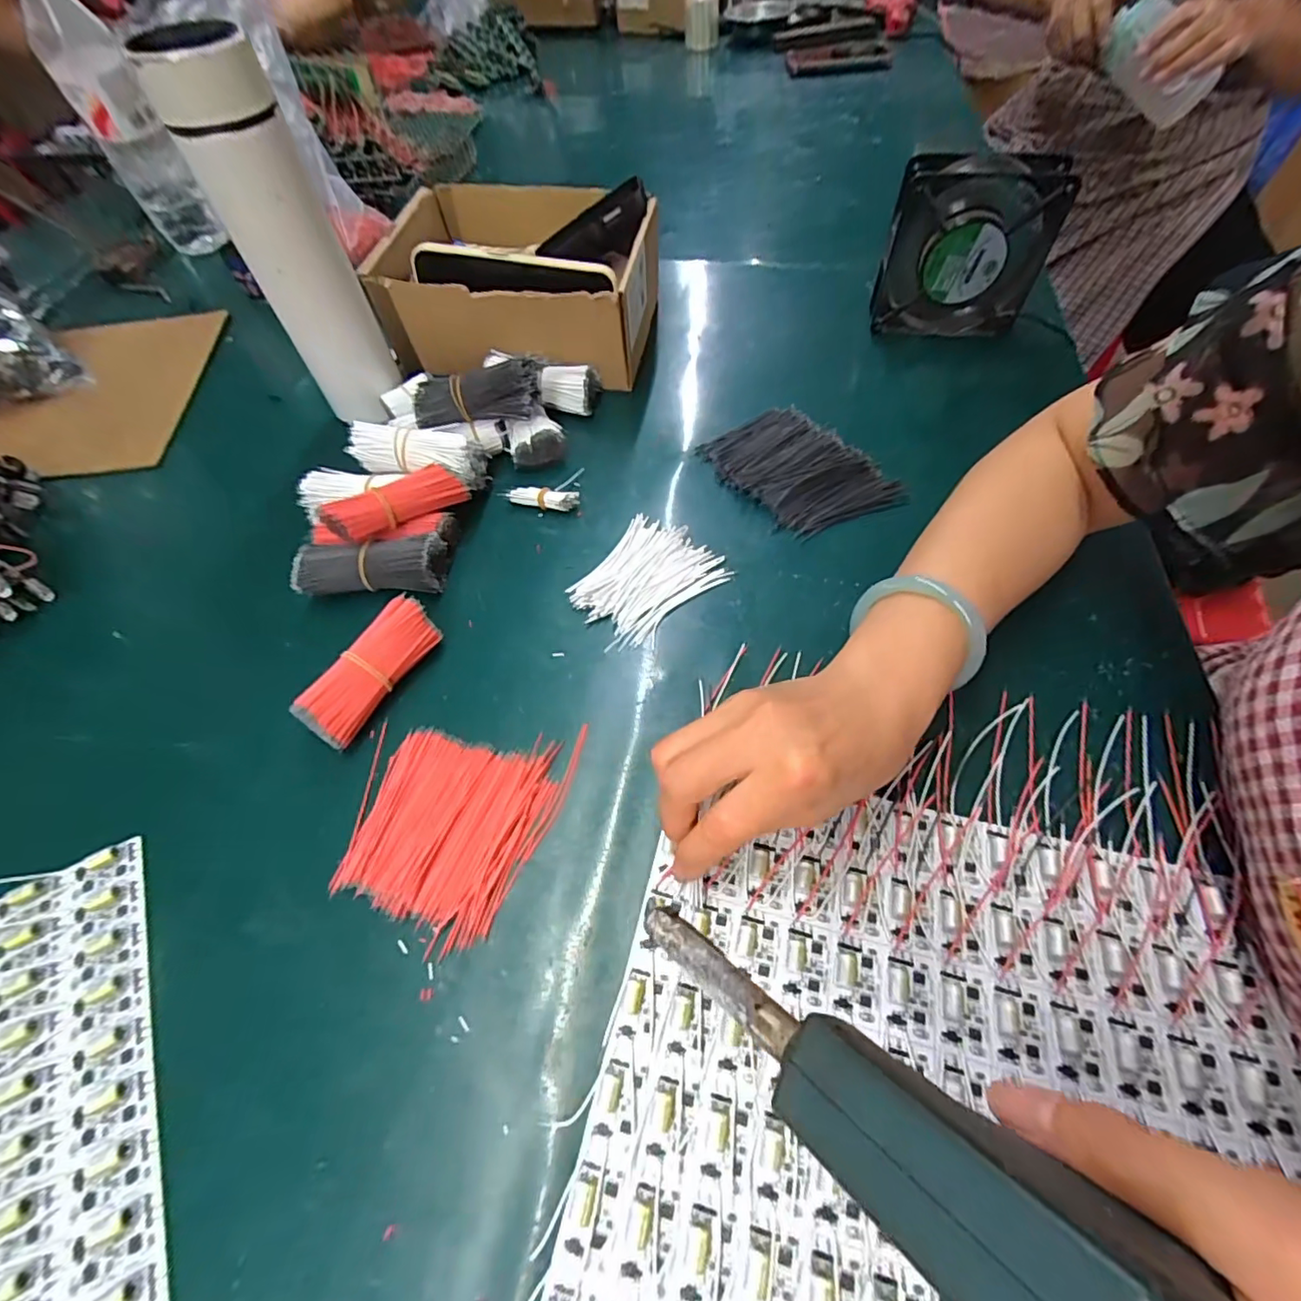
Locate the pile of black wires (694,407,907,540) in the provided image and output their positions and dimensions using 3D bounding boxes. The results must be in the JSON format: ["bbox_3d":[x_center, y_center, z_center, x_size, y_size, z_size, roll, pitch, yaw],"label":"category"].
[{"bbox_3d":[0.111,-0.135,0.420,0.092,0.016,0.133,-37,63,-19],"label":"pile of black wires"}]

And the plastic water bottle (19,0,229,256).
[{"bbox_3d":[-0.492,-0.497,0.527,0.064,0.209,0.073,-38,64,-20],"label":"plastic water bottle"}]

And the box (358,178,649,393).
[{"bbox_3d":[-0.111,-0.315,0.498,0.217,0.110,0.158,7,58,6],"label":"box"}]

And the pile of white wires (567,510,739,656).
[{"bbox_3d":[-0.004,-0.048,0.379,0.077,0.007,0.098,38,66,23],"label":"pile of white wires"}]

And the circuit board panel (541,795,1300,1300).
[{"bbox_3d":[0.122,0.184,0.226,0.278,0.010,0.244,12,59,10],"label":"circuit board panel"}]

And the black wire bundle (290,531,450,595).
[{"bbox_3d":[-0.186,-0.056,0.377,0.091,0.031,0.036,-6,58,-2],"label":"black wire bundle"}]

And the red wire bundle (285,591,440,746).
[{"bbox_3d":[-0.163,0.013,0.329,0.030,0.033,0.088,28,63,19],"label":"red wire bundle"}]

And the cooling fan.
[{"bbox_3d":[0.262,-0.324,0.474,0.126,0.142,0.033,1,58,3],"label":"cooling fan"}]

